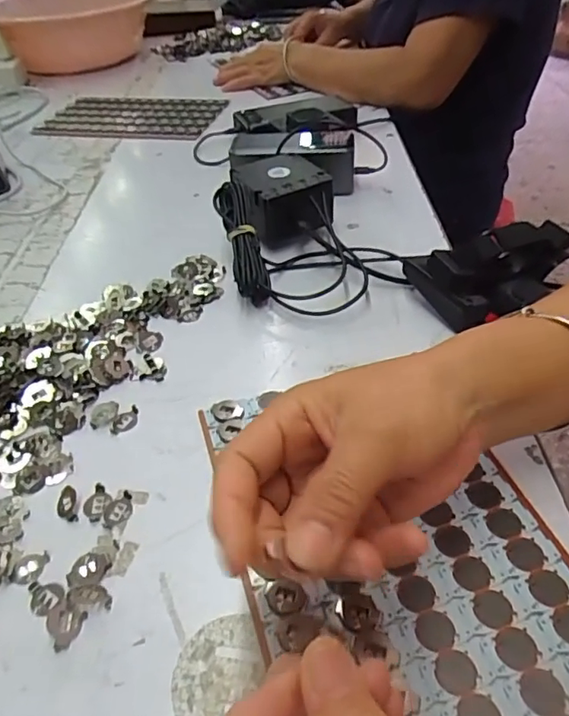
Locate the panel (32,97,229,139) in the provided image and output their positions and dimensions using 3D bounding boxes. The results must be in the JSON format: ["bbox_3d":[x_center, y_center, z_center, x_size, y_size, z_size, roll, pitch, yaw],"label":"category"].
[{"bbox_3d":[-0.234,-0.362,0.813,0.269,0.008,0.169,6,43,11],"label":"panel"}]

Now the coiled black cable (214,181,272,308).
[{"bbox_3d":[-0.034,-0.094,0.447,0.028,0.030,0.110,-13,68,-9],"label":"coiled black cable"}]

